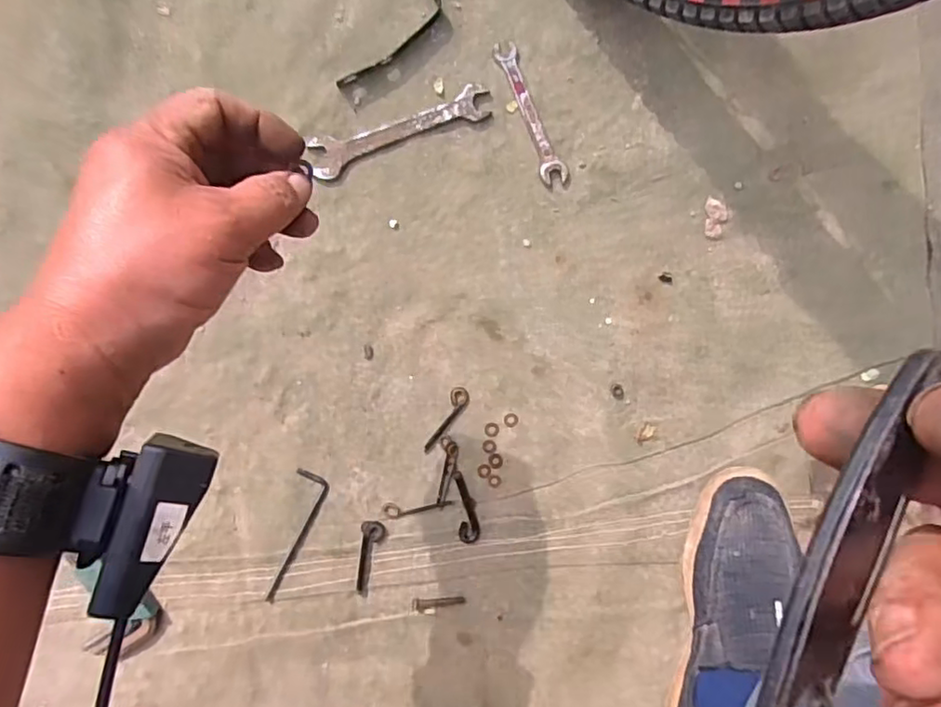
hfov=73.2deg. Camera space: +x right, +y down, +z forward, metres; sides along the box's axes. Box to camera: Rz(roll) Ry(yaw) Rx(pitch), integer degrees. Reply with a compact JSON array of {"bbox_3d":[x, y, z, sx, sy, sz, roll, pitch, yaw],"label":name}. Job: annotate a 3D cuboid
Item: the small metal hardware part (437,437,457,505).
[{"bbox_3d":[-0.020,0.101,0.539,0.014,0.004,0.058,7,95,-7],"label":"small metal hardware part"}]

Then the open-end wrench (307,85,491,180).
[{"bbox_3d":[-0.056,-0.177,0.501,0.145,0.007,0.031,-23,98,-3],"label":"open-end wrench"}]

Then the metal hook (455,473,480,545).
[{"bbox_3d":[-0.003,0.132,0.543,0.017,0.004,0.063,-8,97,-5],"label":"metal hook"}]

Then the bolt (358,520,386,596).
[{"bbox_3d":[-0.084,0.174,0.537,0.019,0.004,0.065,4,96,-6],"label":"bolt"}]

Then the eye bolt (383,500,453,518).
[{"bbox_3d":[-0.044,0.130,0.539,0.057,0.004,0.013,-8,97,-5],"label":"eye bolt"}]

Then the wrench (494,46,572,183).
[{"bbox_3d":[0.049,-0.192,0.509,0.022,0.005,0.115,-23,98,-3],"label":"wrench"}]

